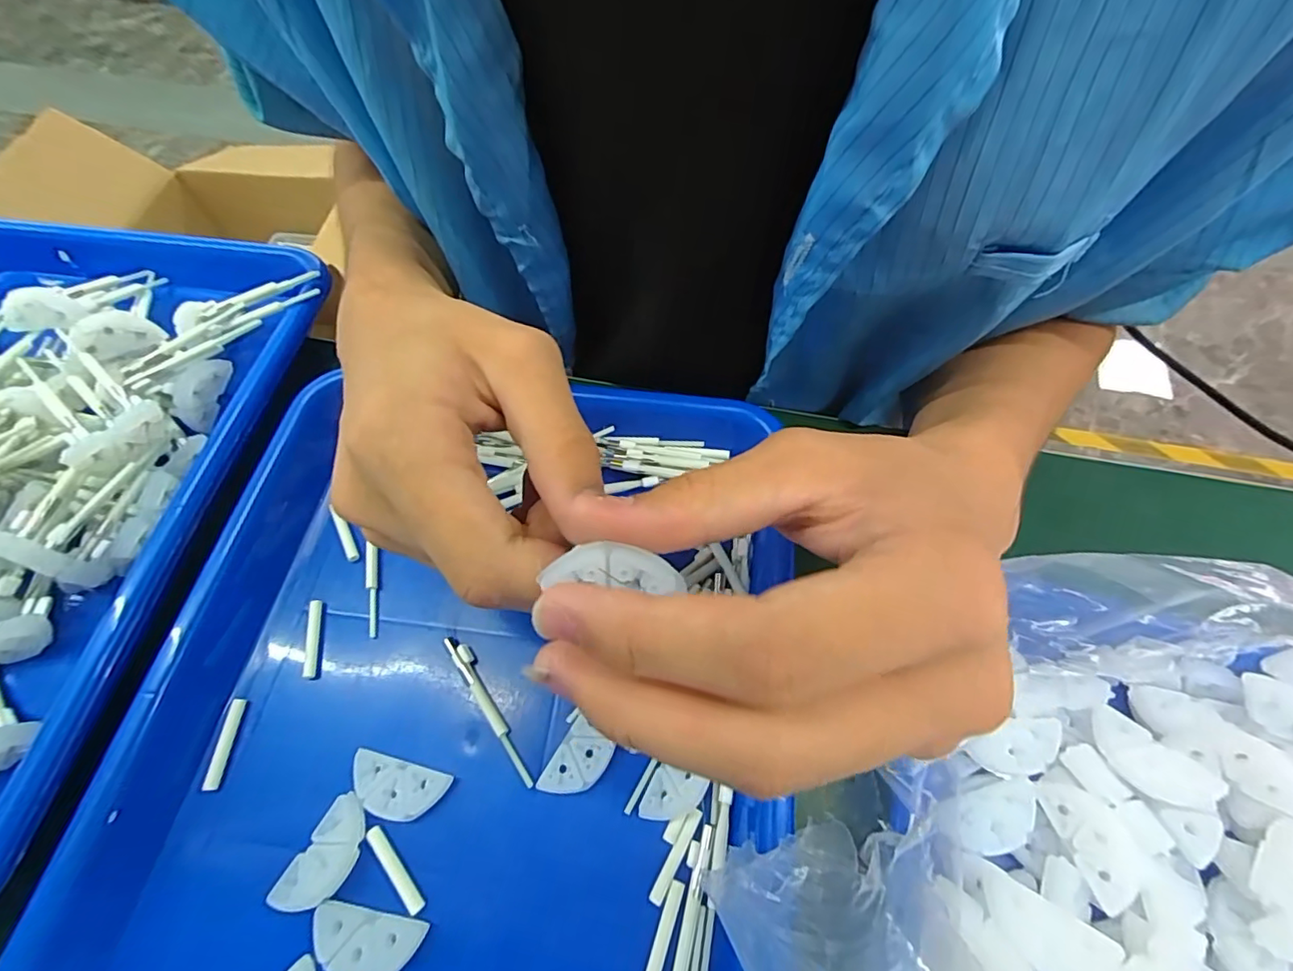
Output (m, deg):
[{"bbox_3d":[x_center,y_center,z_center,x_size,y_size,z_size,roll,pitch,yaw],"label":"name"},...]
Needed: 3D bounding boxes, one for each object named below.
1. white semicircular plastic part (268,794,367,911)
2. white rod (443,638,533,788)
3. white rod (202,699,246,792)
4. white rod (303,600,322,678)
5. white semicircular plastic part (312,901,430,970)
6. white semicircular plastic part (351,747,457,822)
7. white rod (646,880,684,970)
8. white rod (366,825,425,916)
[{"bbox_3d":[-0.117,0.136,0.202,0.020,0.005,0.037,27,66,14],"label":"white semicircular plastic part"},{"bbox_3d":[-0.065,0.092,0.229,0.007,0.004,0.068,-32,67,-15],"label":"white rod"},{"bbox_3d":[-0.171,0.104,0.224,0.005,0.004,0.033,1,63,1],"label":"white rod"},{"bbox_3d":[-0.148,0.067,0.245,0.005,0.004,0.034,-8,63,-3],"label":"white rod"},{"bbox_3d":[-0.098,0.159,0.192,0.038,0.006,0.019,8,63,5],"label":"white semicircular plastic part"},{"bbox_3d":[-0.098,0.117,0.215,0.038,0.005,0.019,13,64,8],"label":"white semicircular plastic part"},{"bbox_3d":[0.006,0.158,0.193,0.005,0.004,0.033,18,64,10],"label":"white rod"},{"bbox_3d":[-0.093,0.141,0.203,0.005,0.004,0.034,-39,69,-17],"label":"white rod"}]

